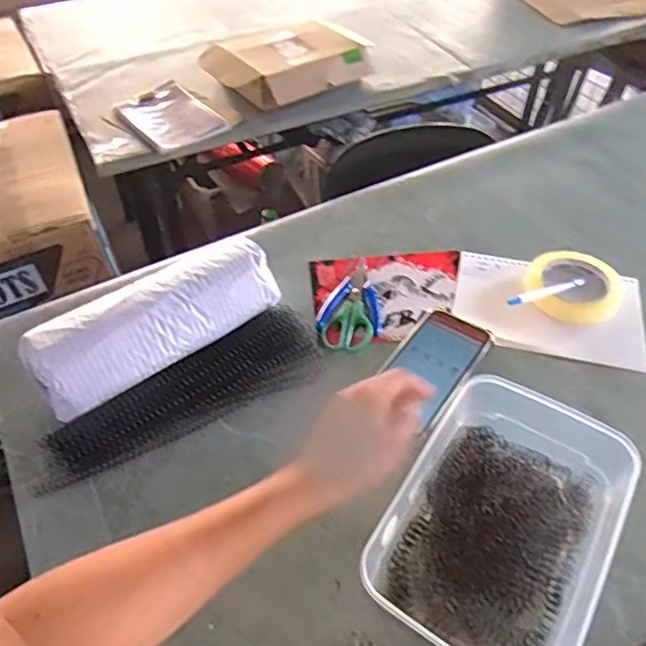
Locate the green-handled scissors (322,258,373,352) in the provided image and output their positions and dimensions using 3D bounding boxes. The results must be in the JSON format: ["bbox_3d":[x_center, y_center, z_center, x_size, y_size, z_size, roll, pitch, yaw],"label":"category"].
[{"bbox_3d":[0.035,-0.025,0.707,0.055,0.006,0.153,5,49,5],"label":"green-handled scissors"}]

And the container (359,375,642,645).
[{"bbox_3d":[0.150,0.161,0.485,0.157,0.068,0.247,25,53,22],"label":"container"}]

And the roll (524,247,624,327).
[{"bbox_3d":[0.307,-0.043,0.716,0.109,0.031,0.117,-1,48,1],"label":"roll"}]

